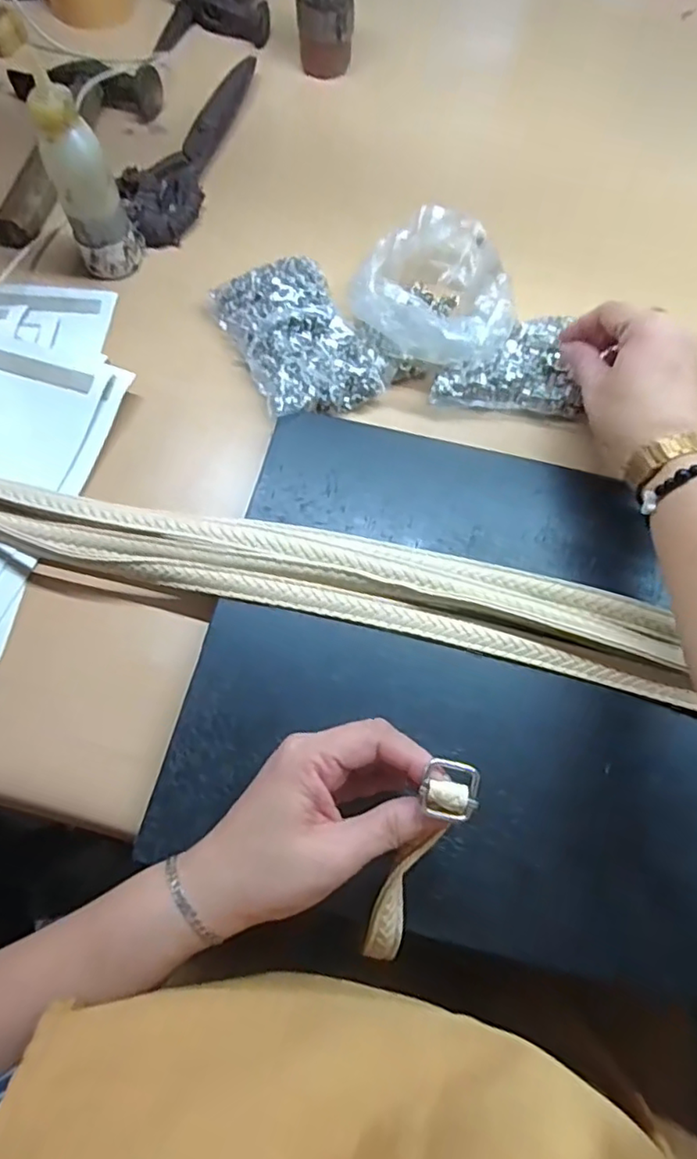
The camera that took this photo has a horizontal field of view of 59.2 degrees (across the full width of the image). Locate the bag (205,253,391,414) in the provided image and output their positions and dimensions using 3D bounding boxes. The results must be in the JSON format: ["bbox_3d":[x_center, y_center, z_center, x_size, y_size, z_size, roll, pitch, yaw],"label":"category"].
[{"bbox_3d":[-0.036,-0.185,0.456,0.095,0.025,0.128,-26,72,-10],"label":"bag"}]

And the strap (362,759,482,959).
[{"bbox_3d":[0.033,0.144,0.305,0.023,0.017,0.122,23,111,10],"label":"strap"}]

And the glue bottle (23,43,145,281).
[{"bbox_3d":[-0.188,-0.283,0.436,0.035,0.131,0.035,10,70,3],"label":"glue bottle"}]

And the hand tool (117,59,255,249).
[{"bbox_3d":[-0.147,-0.383,0.541,0.071,0.019,0.216,13,70,4],"label":"hand tool"}]

